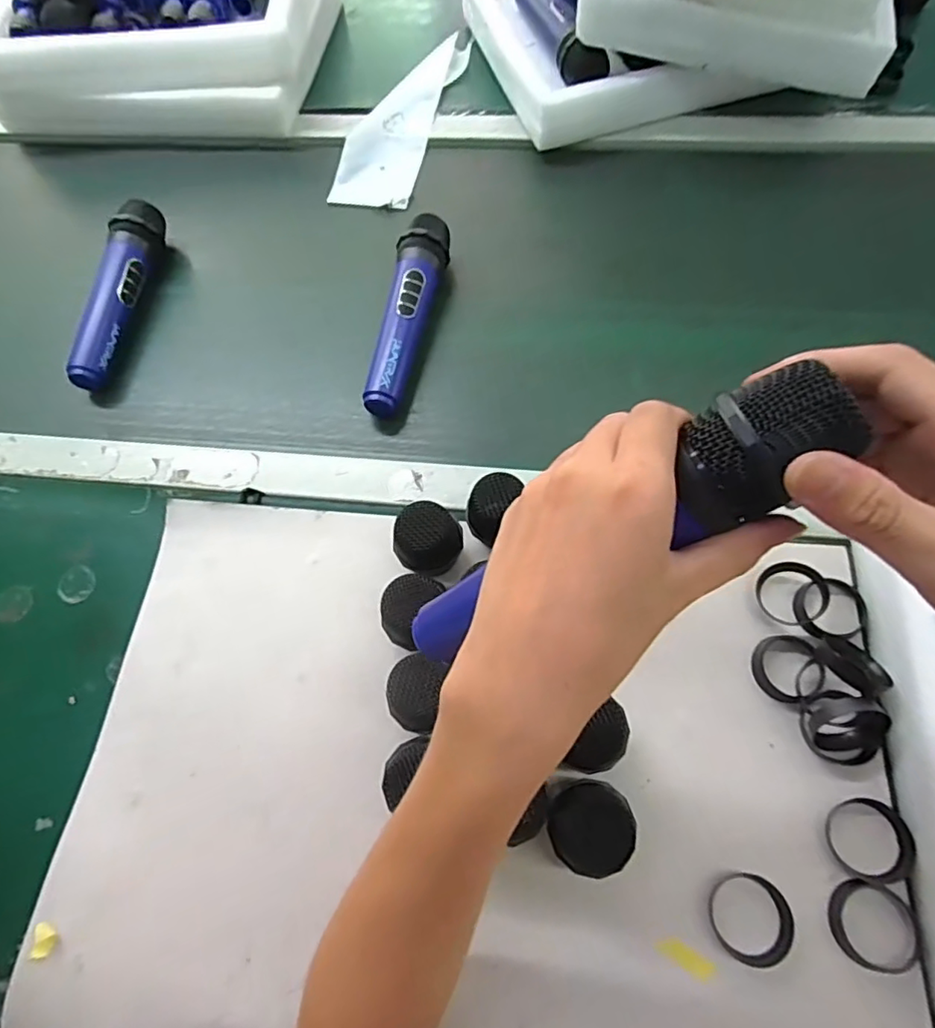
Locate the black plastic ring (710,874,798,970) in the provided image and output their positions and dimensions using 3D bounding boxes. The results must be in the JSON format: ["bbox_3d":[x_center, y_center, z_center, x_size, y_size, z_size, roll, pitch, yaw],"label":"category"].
[{"bbox_3d":[0.162,0.229,0.324,0.045,0.005,0.044,-2,66,4],"label":"black plastic ring"}]

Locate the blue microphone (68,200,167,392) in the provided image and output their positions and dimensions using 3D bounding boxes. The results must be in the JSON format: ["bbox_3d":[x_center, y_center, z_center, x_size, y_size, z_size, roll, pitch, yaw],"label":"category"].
[{"bbox_3d":[-0.326,-0.210,0.545,0.040,0.049,0.207,-2,66,4],"label":"blue microphone"}]

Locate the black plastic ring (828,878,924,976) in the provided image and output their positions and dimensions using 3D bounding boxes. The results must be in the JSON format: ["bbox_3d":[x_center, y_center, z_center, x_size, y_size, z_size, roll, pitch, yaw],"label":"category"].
[{"bbox_3d":[0.228,0.231,0.321,0.045,0.007,0.044,0,66,5],"label":"black plastic ring"}]

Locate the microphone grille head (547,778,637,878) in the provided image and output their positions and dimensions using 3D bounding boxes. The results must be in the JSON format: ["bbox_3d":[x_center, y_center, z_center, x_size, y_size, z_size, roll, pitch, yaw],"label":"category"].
[{"bbox_3d":[0.072,0.185,0.342,0.047,0.032,0.048,-2,66,4],"label":"microphone grille head"}]

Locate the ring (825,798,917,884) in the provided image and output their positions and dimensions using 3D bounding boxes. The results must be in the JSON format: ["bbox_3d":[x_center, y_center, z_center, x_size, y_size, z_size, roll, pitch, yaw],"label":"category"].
[{"bbox_3d":[0.236,0.190,0.334,0.042,0.011,0.043,-2,66,4],"label":"ring"}]

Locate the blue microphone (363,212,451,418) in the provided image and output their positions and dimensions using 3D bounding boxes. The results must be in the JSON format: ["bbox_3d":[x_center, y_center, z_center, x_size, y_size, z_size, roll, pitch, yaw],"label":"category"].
[{"bbox_3d":[-0.051,-0.176,0.509,0.046,0.049,0.195,5,66,7],"label":"blue microphone"}]

